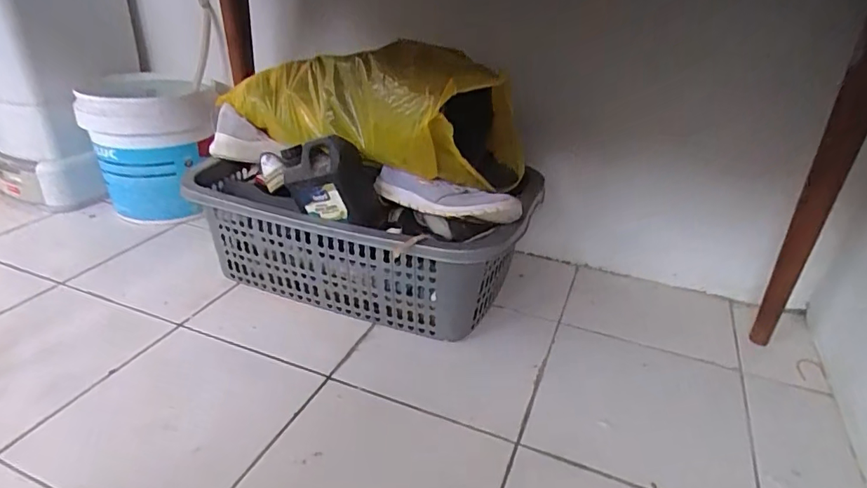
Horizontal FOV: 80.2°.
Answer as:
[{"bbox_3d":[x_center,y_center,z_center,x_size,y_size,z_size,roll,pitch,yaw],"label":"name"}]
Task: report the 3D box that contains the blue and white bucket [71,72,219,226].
[{"bbox_3d":[-0.638,-0.224,1.225,0.264,0.297,0.221,7,29,10],"label":"blue and white bucket"}]

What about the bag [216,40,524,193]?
[{"bbox_3d":[-0.127,-0.233,0.873,0.511,0.181,0.200,23,36,34],"label":"bag"}]

